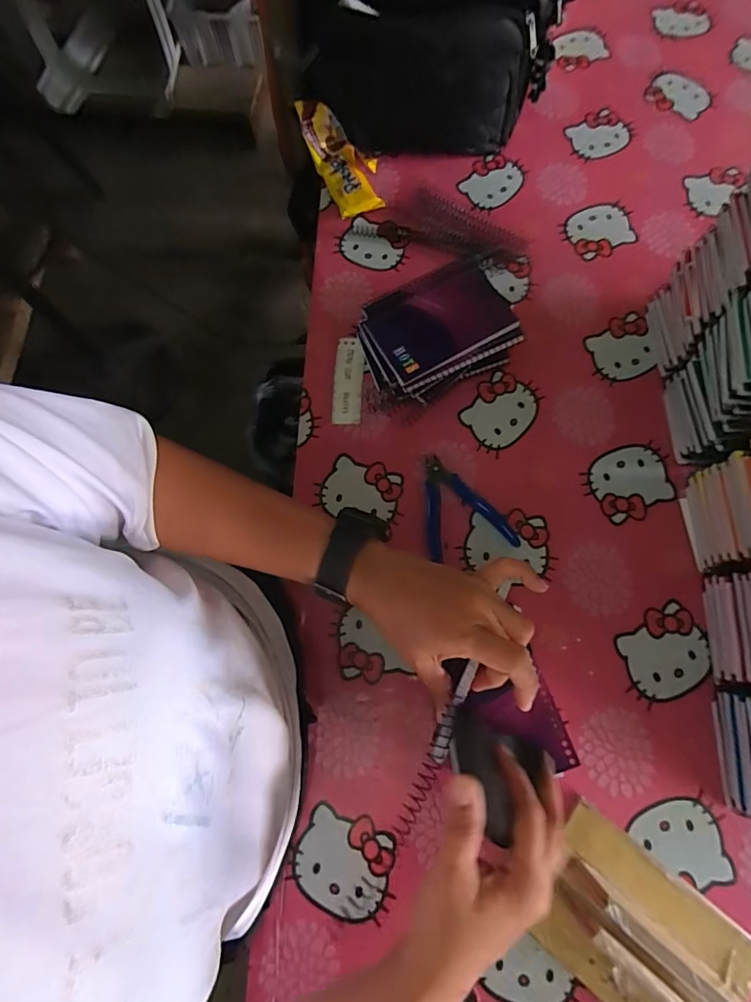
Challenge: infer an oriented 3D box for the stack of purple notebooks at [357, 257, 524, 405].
[{"bbox_3d":[0.060,-0.173,0.497,0.140,0.069,0.113,-25,74,-6],"label":"stack of purple notebooks"}]

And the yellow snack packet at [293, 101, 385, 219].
[{"bbox_3d":[-0.040,-0.420,0.586,0.068,0.046,0.142,-29,91,-9],"label":"yellow snack packet"}]

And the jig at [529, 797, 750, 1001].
[{"bbox_3d":[0.210,0.330,0.332,0.176,0.074,0.105,37,78,12],"label":"jig"}]

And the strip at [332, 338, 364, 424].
[{"bbox_3d":[-0.031,-0.134,0.527,0.033,0.004,0.105,1,73,2],"label":"strip"}]

